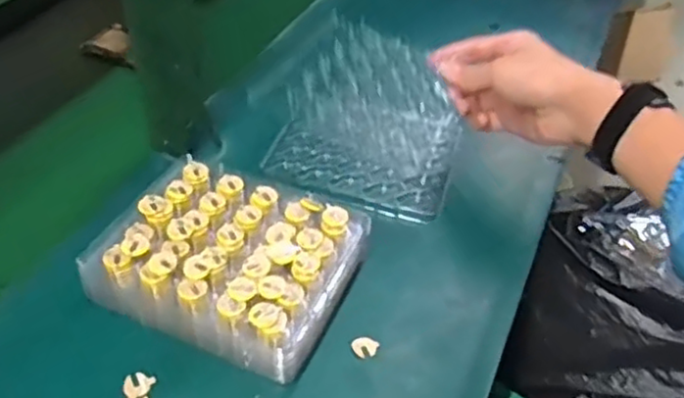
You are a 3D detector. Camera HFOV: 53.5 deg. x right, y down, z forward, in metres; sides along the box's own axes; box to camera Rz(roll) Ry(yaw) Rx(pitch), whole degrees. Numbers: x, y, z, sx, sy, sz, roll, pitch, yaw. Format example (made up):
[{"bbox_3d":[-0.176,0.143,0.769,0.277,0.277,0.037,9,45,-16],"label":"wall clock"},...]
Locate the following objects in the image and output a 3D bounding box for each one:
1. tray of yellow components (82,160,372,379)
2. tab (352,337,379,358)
[{"bbox_3d":[-0.084,0.041,0.519,0.177,0.041,0.148,18,44,16],"label":"tray of yellow components"},{"bbox_3d":[0.017,0.108,0.497,0.019,0.004,0.016,18,52,12],"label":"tab"}]

